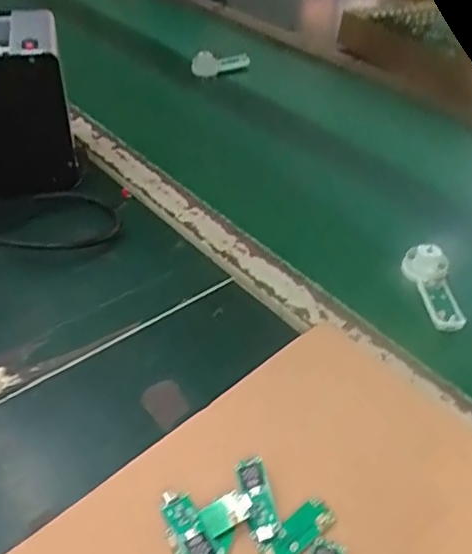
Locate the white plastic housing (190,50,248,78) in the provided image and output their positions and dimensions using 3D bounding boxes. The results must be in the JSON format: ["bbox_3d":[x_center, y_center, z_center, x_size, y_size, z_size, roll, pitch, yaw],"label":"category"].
[{"bbox_3d":[-0.025,-0.342,0.908,0.106,0.031,0.025,-25,48,-29],"label":"white plastic housing"}]

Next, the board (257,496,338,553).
[{"bbox_3d":[0.037,0.150,0.336,0.049,0.005,0.019,-30,64,-24],"label":"board"}]

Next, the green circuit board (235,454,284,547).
[{"bbox_3d":[0.013,0.136,0.348,0.018,0.006,0.052,-17,48,-5],"label":"green circuit board"}]

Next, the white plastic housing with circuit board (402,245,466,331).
[{"bbox_3d":[0.178,0.007,0.508,0.033,0.028,0.089,-2,42,-5],"label":"white plastic housing with circuit board"}]

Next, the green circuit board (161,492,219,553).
[{"bbox_3d":[-0.027,0.147,0.332,0.018,0.005,0.049,-25,47,-18],"label":"green circuit board"}]

